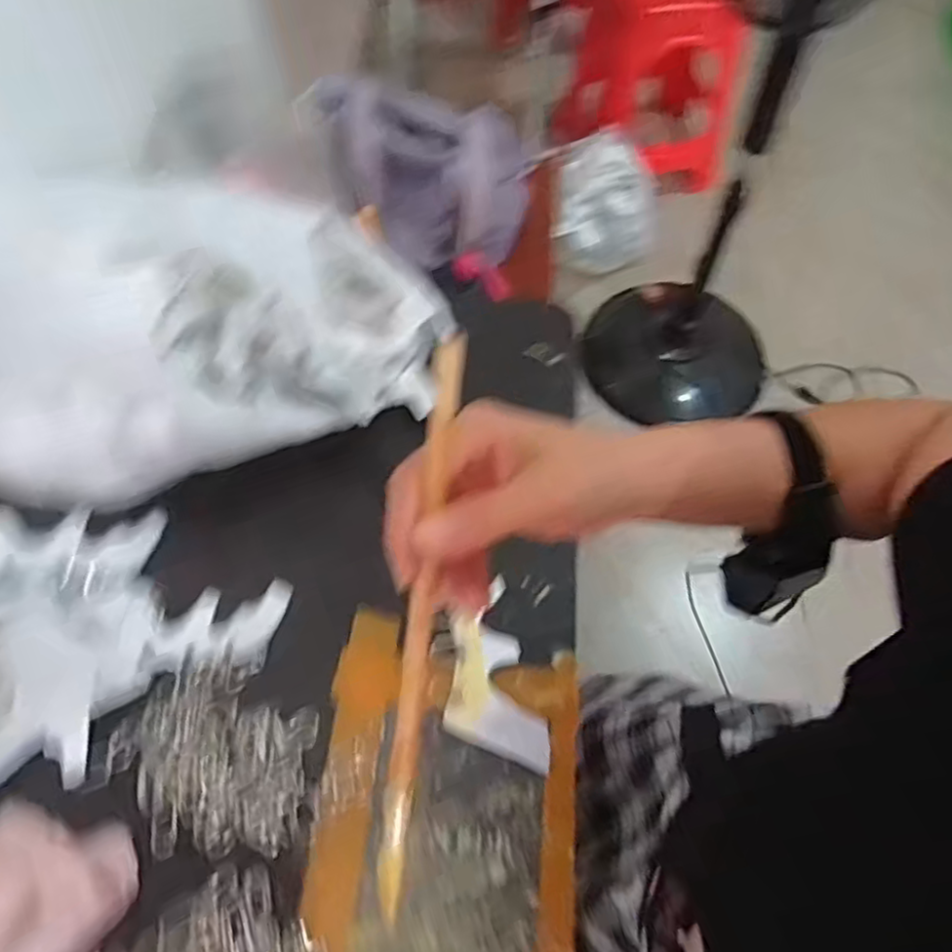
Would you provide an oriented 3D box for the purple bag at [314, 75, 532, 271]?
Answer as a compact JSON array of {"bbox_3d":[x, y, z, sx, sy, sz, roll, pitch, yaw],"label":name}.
[{"bbox_3d":[-0.065,-0.407,0.937,0.268,0.150,0.173,2,64,1],"label":"purple bag"}]

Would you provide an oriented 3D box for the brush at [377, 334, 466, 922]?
[{"bbox_3d":[-0.026,0.072,0.299,0.012,0.010,0.261,8,100,4],"label":"brush"}]

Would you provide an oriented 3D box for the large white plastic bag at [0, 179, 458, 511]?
[{"bbox_3d":[-0.242,-0.141,0.623,0.429,0.217,0.223,-21,66,-10],"label":"large white plastic bag"}]

